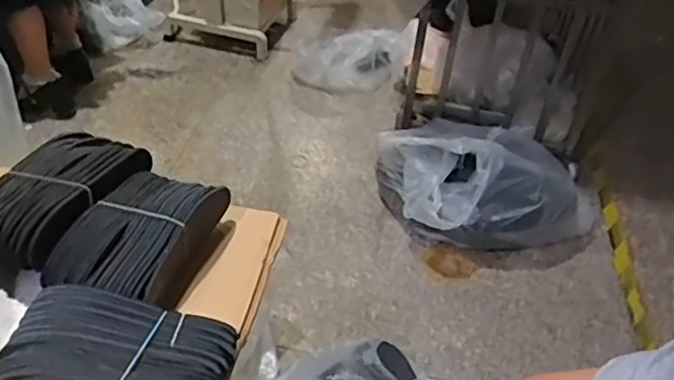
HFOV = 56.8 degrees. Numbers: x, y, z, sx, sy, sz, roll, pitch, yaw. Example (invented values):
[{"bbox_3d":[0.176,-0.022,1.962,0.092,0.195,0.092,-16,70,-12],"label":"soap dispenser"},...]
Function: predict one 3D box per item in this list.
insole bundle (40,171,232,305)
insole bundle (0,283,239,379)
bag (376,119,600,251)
[{"bbox_3d":[-0.218,0.056,0.689,0.125,0.076,0.203,14,41,10],"label":"insole bundle"},{"bbox_3d":[-0.194,0.152,0.554,0.197,0.066,0.103,7,40,1],"label":"insole bundle"},{"bbox_3d":[0.448,-0.029,1.654,0.625,0.255,0.340,-5,41,-12],"label":"bag"}]

